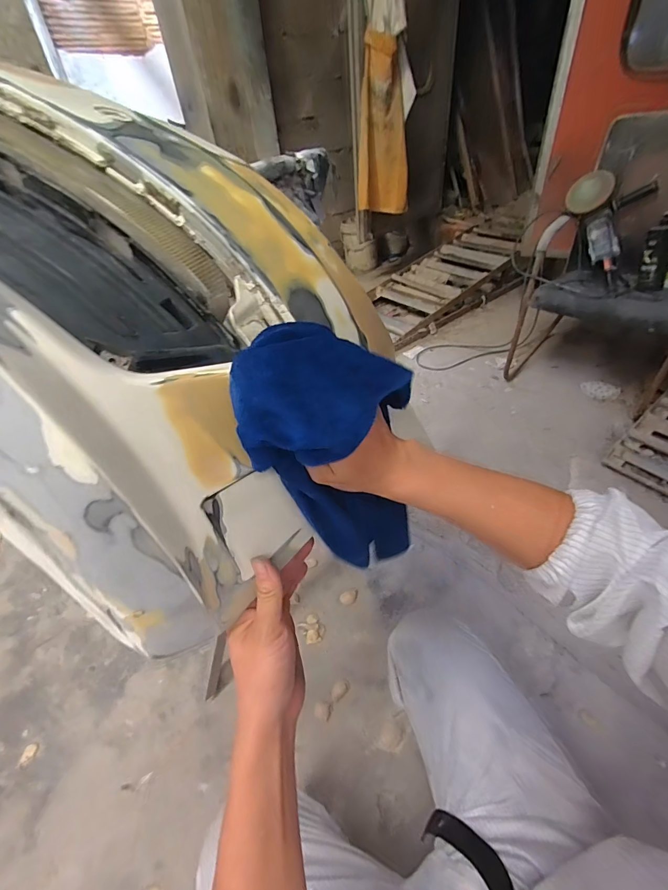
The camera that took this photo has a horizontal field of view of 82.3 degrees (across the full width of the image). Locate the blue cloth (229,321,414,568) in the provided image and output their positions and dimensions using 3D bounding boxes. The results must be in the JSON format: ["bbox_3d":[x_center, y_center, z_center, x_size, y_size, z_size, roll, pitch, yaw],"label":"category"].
[{"bbox_3d":[0.027,0.026,0.376,0.139,0.313,0.080,-27,46,-1],"label":"blue cloth"}]

